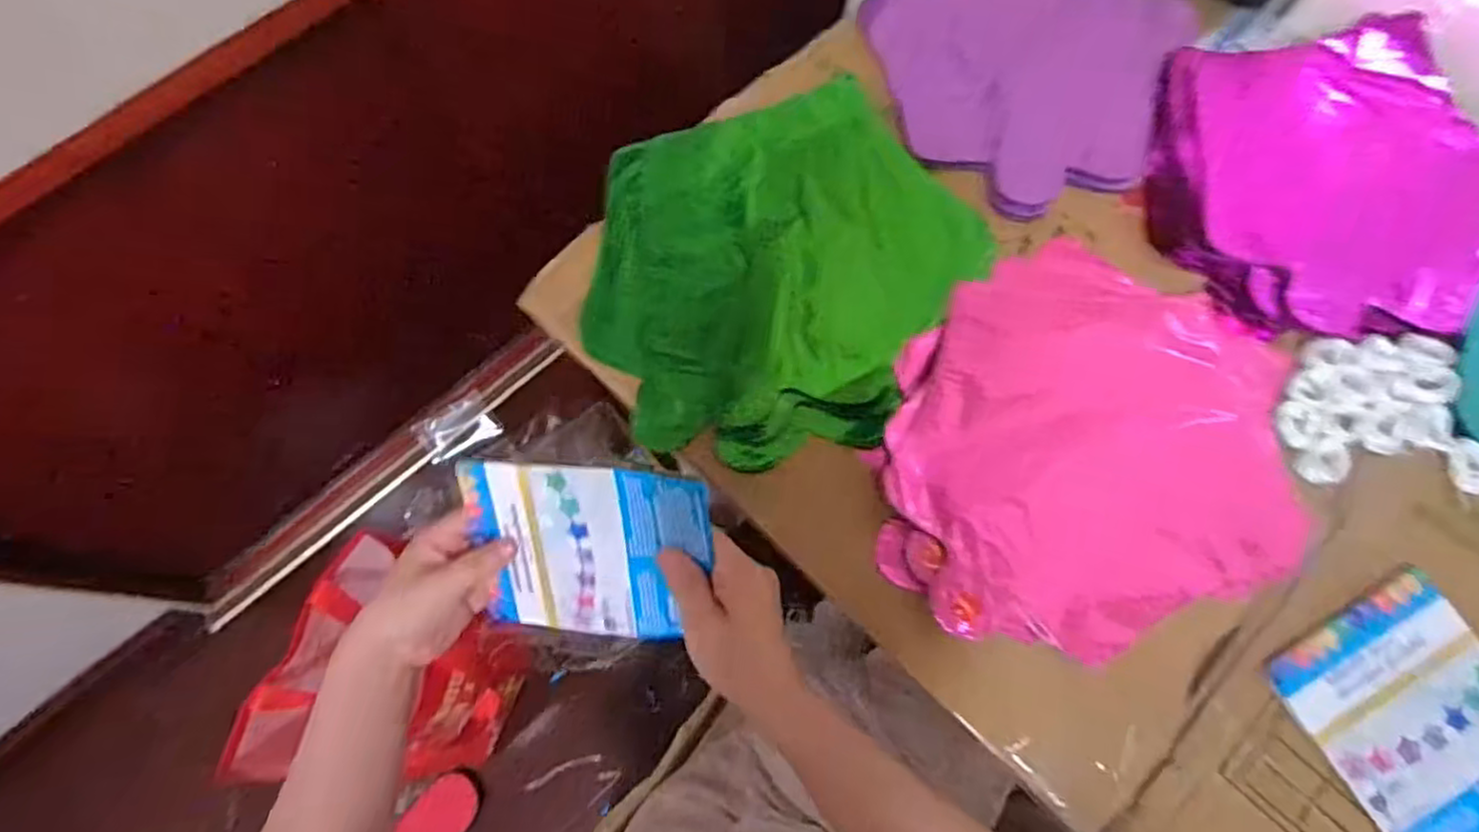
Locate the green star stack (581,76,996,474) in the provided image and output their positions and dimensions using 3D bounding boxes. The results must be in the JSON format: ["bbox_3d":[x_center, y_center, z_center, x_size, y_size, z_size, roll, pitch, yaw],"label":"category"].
[{"bbox_3d":[0.025,-0.100,0.481,0.252,0.017,0.249,-25,73,-7],"label":"green star stack"}]

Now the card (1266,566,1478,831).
[{"bbox_3d":[0.391,0.190,0.391,0.114,0.011,0.189,-33,77,-5],"label":"card"}]

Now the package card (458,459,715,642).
[{"bbox_3d":[-0.087,0.082,0.429,0.147,0.007,0.115,3,114,12],"label":"package card"}]

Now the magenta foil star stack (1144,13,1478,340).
[{"bbox_3d":[0.401,-0.165,0.499,0.235,0.034,0.239,-3,72,0],"label":"magenta foil star stack"}]

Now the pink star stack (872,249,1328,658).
[{"bbox_3d":[0.207,0.013,0.443,0.265,0.012,0.230,-24,73,-7],"label":"pink star stack"}]

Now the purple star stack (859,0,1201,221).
[{"bbox_3d":[0.220,-0.268,0.542,0.223,0.024,0.253,-12,72,-3],"label":"purple star stack"}]

